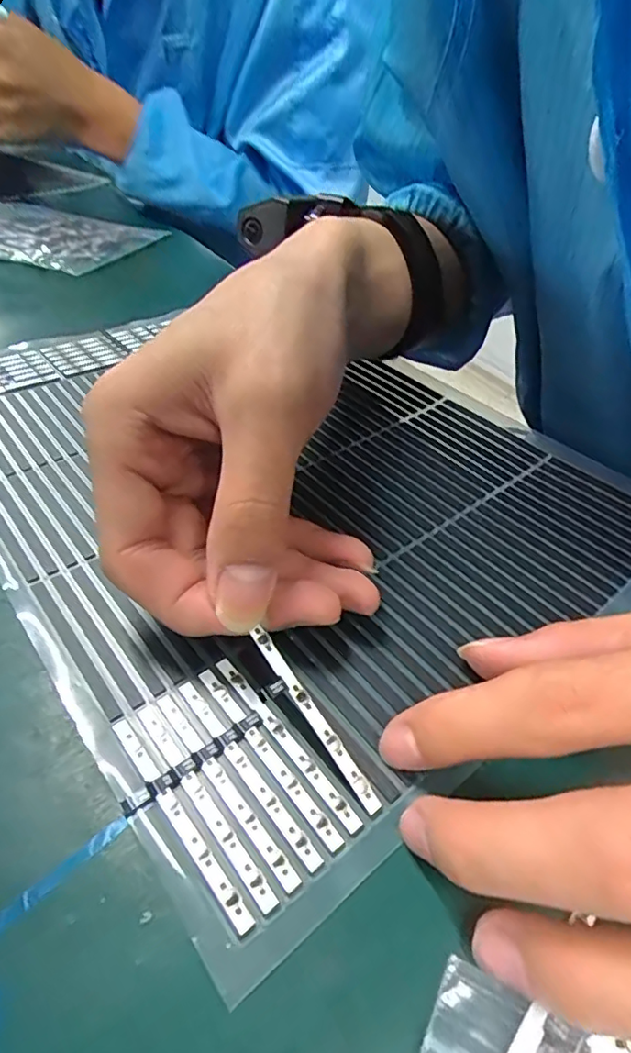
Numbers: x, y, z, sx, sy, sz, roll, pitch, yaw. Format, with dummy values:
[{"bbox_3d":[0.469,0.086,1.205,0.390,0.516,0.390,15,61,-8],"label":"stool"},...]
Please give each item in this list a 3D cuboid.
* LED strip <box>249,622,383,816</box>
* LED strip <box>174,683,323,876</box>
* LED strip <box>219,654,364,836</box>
[{"bbox_3d":[0.000,0.051,0.148,0.004,0.004,0.053,-27,70,-30],"label":"LED strip"},{"bbox_3d":[-0.019,0.062,0.145,0.004,0.004,0.060,-27,50,-30],"label":"LED strip"},{"bbox_3d":[-0.009,0.057,0.152,0.004,0.004,0.060,-27,50,-30],"label":"LED strip"}]

